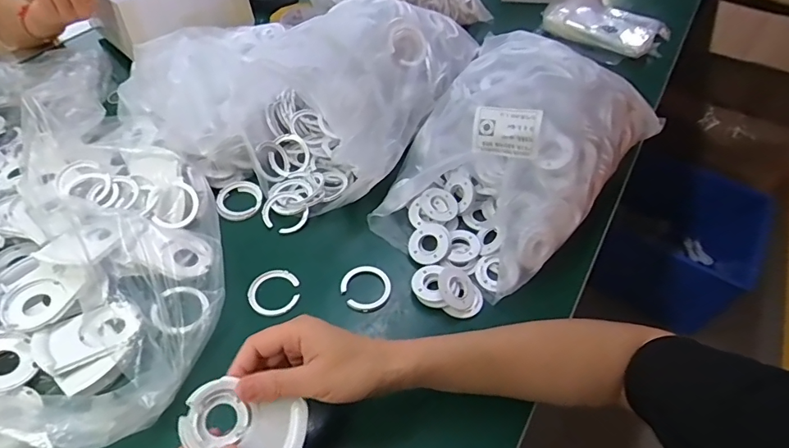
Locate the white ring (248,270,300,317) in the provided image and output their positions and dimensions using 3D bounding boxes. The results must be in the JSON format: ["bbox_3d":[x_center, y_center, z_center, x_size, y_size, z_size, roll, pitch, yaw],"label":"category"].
[{"bbox_3d":[-0.125,0.071,0.475,0.050,0.005,0.052,-6,50,-7],"label":"white ring"}]

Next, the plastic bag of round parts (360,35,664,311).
[{"bbox_3d":[0.129,-0.086,0.530,0.232,0.141,0.372,31,55,22],"label":"plastic bag of round parts"}]

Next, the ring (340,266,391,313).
[{"bbox_3d":[-0.029,0.066,0.481,0.050,0.006,0.052,1,50,-1],"label":"ring"}]

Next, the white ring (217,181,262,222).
[{"bbox_3d":[-0.189,-0.029,0.560,0.054,0.012,0.055,1,50,-1],"label":"white ring"}]

